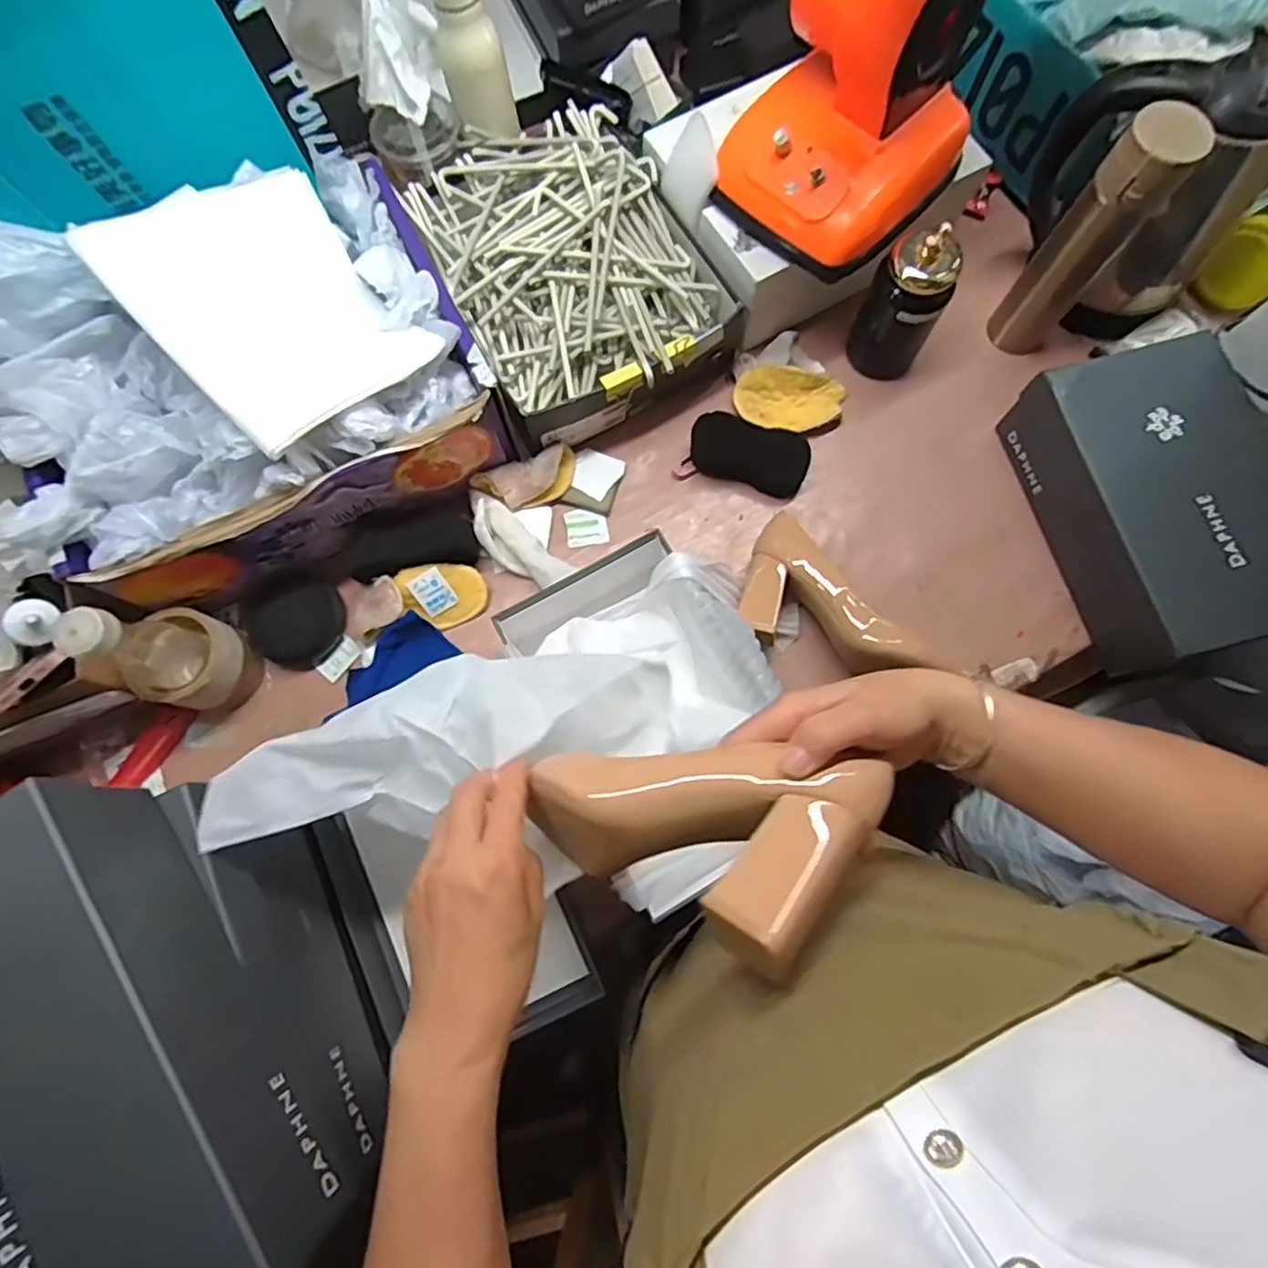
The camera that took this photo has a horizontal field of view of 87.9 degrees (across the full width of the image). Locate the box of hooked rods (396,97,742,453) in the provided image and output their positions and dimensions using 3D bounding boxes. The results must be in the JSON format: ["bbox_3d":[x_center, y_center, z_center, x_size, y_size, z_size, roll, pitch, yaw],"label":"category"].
[{"bbox_3d":[-0.069,-0.393,0.717,0.263,0.102,0.342,-27,78,-6],"label":"box of hooked rods"}]

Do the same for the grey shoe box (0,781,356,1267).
[{"bbox_3d":[-0.328,0.262,0.371,0.185,0.099,0.294,-36,79,-7],"label":"grey shoe box"}]

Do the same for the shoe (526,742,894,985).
[{"bbox_3d":[0.033,0.110,0.370,0.172,0.078,0.109,16,52,29],"label":"shoe"}]

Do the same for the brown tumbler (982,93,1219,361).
[{"bbox_3d":[0.449,-0.389,0.648,0.068,0.237,0.082,40,80,9],"label":"brown tumbler"}]

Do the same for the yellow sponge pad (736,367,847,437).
[{"bbox_3d":[0.173,-0.260,0.734,0.122,0.038,0.065,9,77,3],"label":"yellow sponge pad"}]

